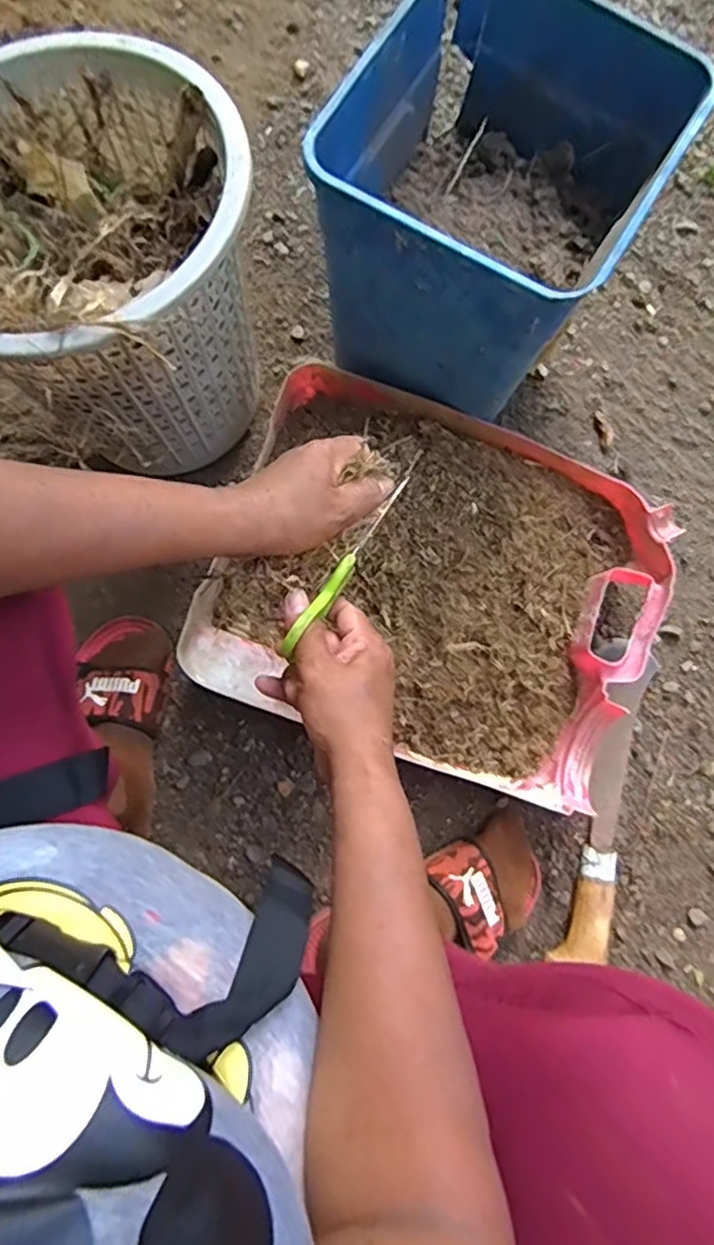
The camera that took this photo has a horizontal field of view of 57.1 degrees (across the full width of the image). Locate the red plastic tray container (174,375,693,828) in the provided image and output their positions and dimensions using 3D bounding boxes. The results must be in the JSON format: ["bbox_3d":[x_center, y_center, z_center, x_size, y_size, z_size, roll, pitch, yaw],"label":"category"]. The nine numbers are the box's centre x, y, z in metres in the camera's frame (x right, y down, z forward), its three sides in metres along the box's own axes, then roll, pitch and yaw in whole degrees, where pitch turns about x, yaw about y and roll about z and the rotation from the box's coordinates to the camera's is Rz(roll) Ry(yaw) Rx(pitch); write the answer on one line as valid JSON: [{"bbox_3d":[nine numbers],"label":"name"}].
[{"bbox_3d":[0.086,-0.034,0.676,0.439,0.084,0.347,18,83,3],"label":"red plastic tray container"}]

